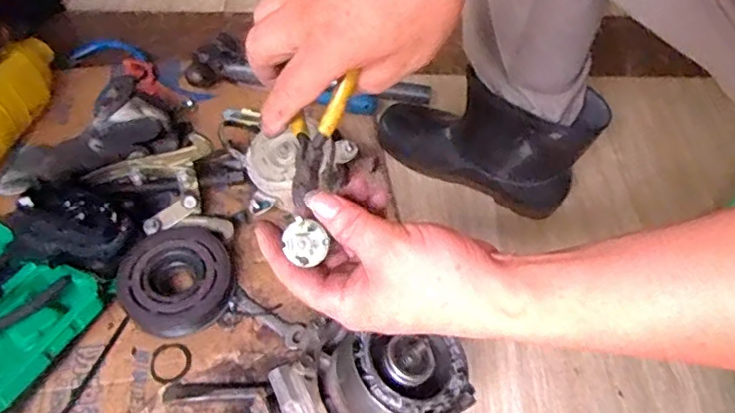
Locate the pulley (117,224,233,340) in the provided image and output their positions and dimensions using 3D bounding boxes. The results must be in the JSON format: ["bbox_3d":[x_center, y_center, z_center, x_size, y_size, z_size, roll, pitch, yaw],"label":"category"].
[{"bbox_3d":[-0.195,0.075,0.593,0.104,0.047,0.114,1,51,-1],"label":"pulley"}]

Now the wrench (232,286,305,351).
[{"bbox_3d":[-0.103,0.111,0.590,0.099,0.004,0.025,31,57,21],"label":"wrench"}]

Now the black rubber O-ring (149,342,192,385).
[{"bbox_3d":[-0.193,0.152,0.563,0.039,0.004,0.042,-29,58,-23],"label":"black rubber O-ring"}]

